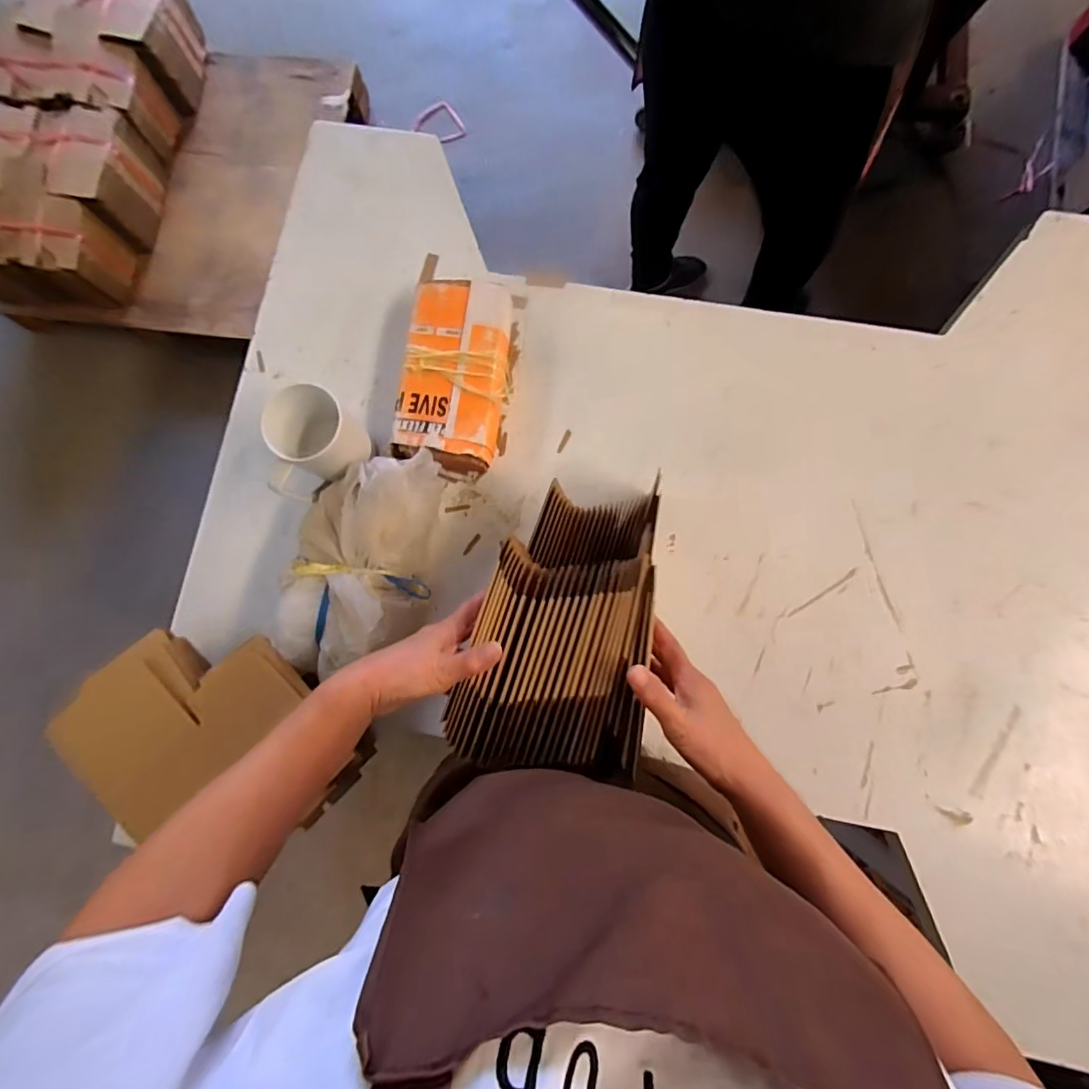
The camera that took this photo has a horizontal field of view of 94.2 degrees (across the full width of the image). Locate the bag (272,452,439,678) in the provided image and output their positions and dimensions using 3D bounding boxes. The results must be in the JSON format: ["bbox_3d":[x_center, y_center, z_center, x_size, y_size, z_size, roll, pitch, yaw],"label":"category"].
[{"bbox_3d":[-0.214,0.030,0.579,0.150,0.124,0.219,3,83,1],"label":"bag"}]

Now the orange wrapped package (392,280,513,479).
[{"bbox_3d":[-0.112,-0.211,0.646,0.122,0.060,0.233,6,84,4],"label":"orange wrapped package"}]

